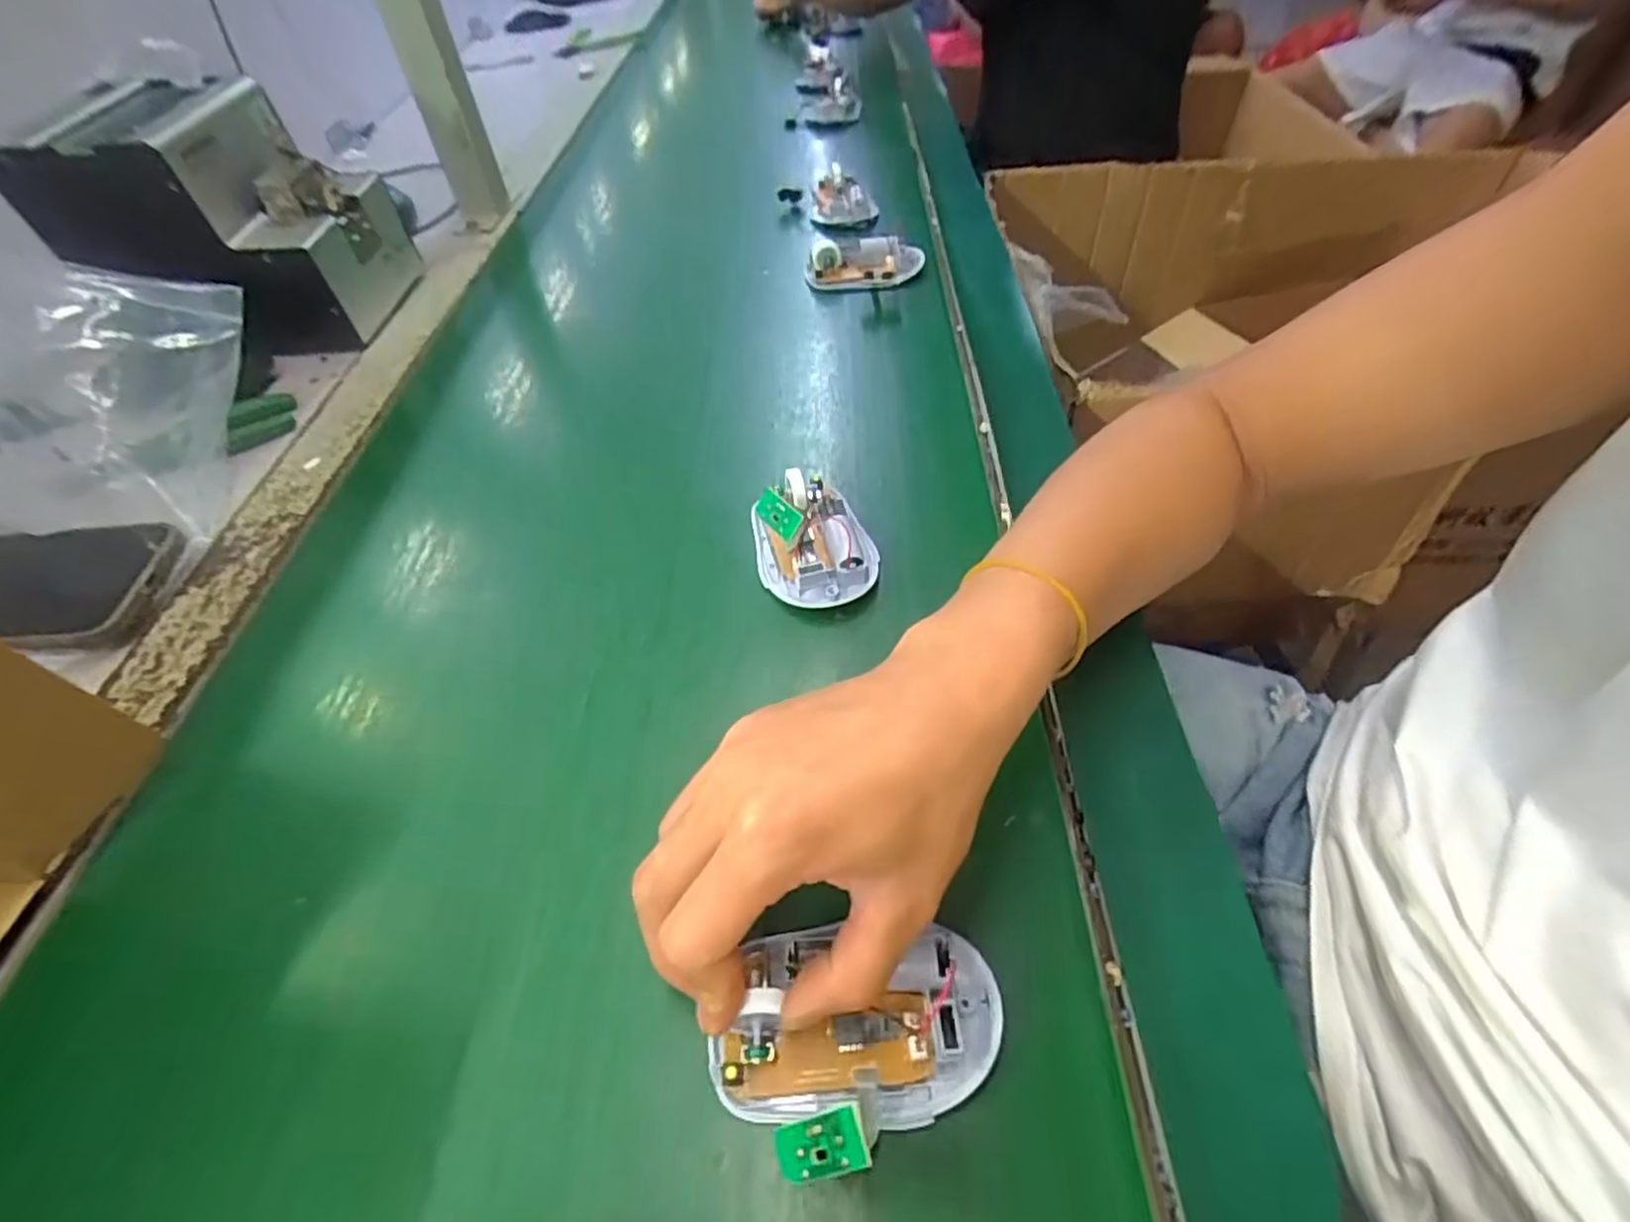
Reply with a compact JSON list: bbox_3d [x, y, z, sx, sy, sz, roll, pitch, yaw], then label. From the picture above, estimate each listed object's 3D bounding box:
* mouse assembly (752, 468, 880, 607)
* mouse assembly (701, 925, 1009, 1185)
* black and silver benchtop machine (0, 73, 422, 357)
[{"bbox_3d":[-0.001,-0.045,0.365,0.062,0.041,0.089,-8,50,-3],"label":"mouse assembly"},{"bbox_3d":[0.015,0.136,0.223,0.093,0.029,0.062,-8,50,-3],"label":"mouse assembly"},{"bbox_3d":[-0.433,-0.293,0.529,0.177,0.142,0.131,2,51,5],"label":"black and silver benchtop machine"}]

